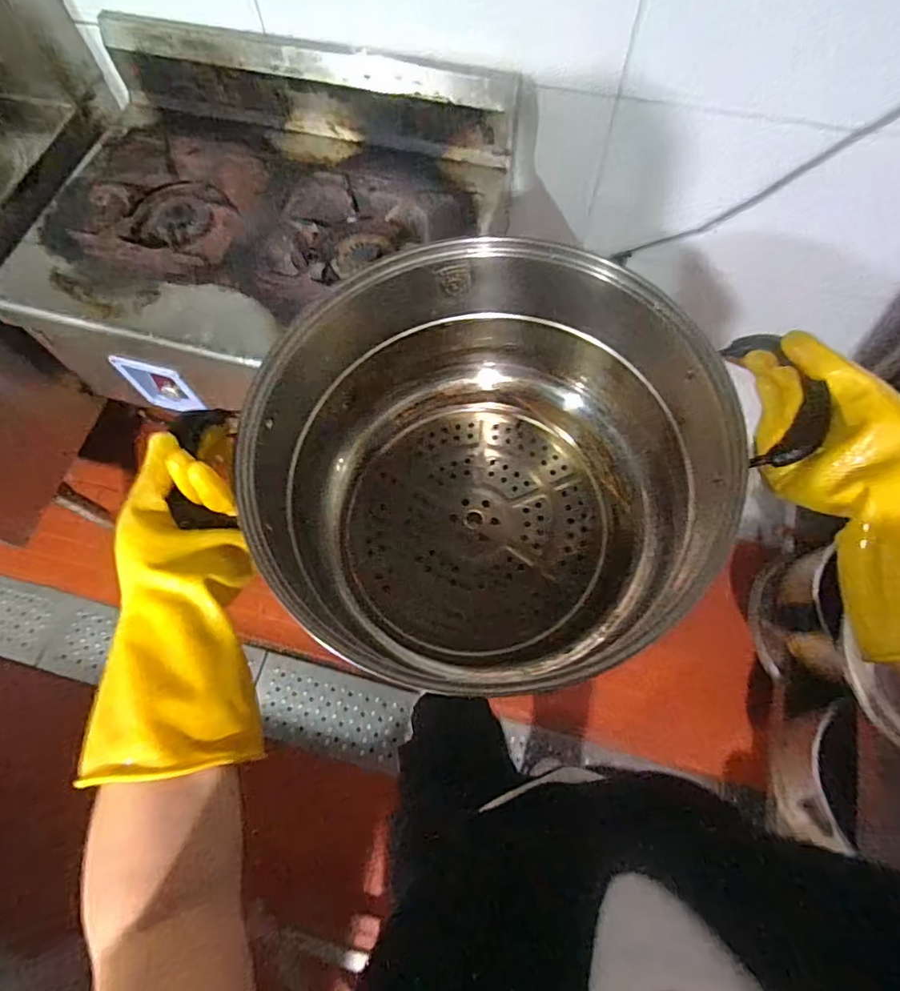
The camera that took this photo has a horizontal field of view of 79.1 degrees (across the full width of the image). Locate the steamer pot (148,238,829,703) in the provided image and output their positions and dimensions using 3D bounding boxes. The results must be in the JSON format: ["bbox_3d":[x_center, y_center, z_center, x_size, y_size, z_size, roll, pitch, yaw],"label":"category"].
[{"bbox_3d":[0.041,-0.034,0.545,0.391,0.235,0.393,0,65,1],"label":"steamer pot"}]

